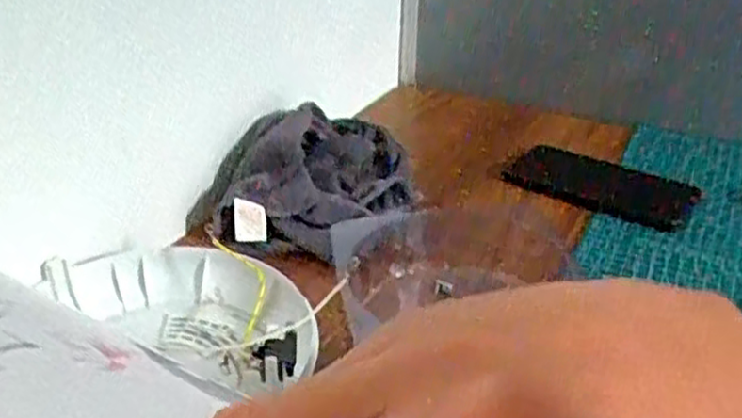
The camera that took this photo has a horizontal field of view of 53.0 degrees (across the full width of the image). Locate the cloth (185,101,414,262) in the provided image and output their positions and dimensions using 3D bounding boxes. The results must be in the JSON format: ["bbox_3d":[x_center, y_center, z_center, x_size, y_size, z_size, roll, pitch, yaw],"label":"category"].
[{"bbox_3d":[-0.044,-0.032,0.665,0.158,0.053,0.212,14,29,20],"label":"cloth"}]

